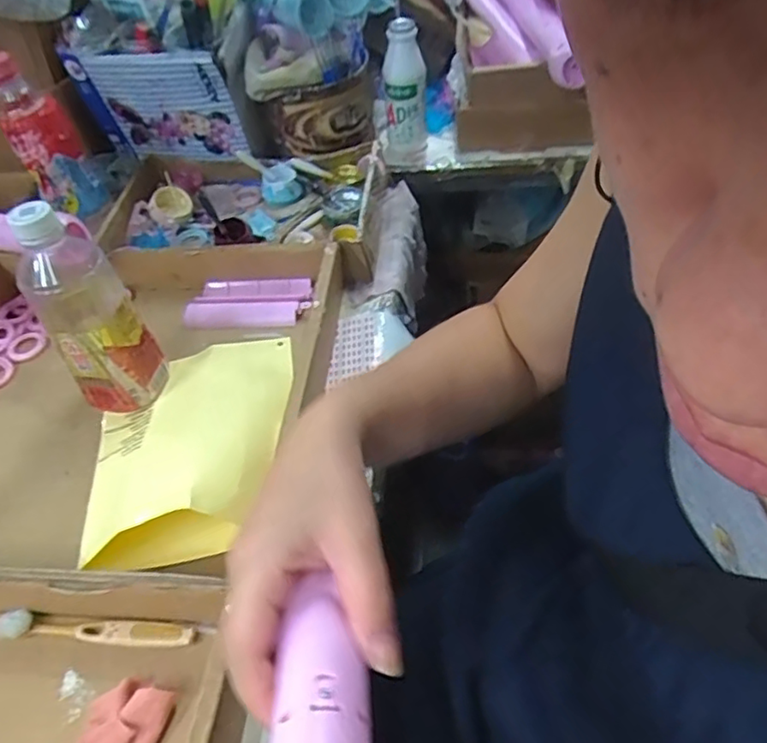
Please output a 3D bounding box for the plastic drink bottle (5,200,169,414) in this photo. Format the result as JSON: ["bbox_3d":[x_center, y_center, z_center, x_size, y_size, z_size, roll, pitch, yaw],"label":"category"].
[{"bbox_3d":[-0.236,-0.047,0.496,0.067,0.187,0.074,-32,53,-21],"label":"plastic drink bottle"}]

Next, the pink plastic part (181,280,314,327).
[{"bbox_3d":[-0.131,-0.069,0.618,0.123,0.012,0.060,1,49,7],"label":"pink plastic part"}]

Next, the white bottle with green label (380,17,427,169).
[{"bbox_3d":[0.022,-0.325,0.741,0.056,0.156,0.052,-5,49,2],"label":"white bottle with green label"}]

